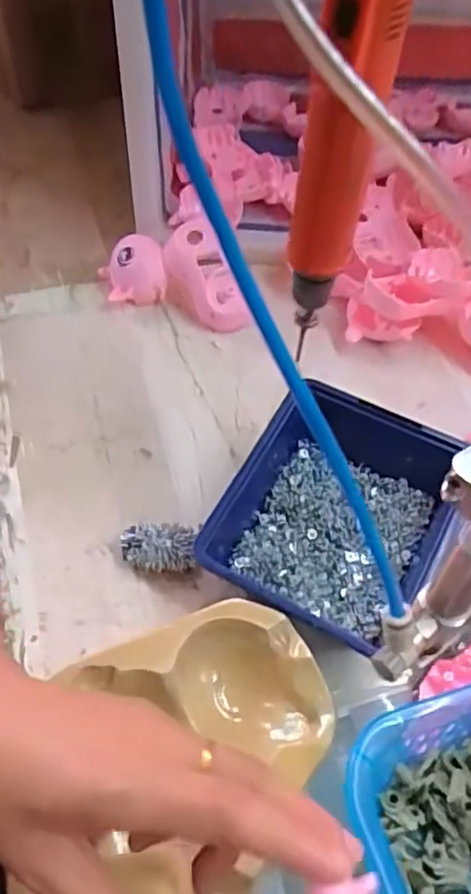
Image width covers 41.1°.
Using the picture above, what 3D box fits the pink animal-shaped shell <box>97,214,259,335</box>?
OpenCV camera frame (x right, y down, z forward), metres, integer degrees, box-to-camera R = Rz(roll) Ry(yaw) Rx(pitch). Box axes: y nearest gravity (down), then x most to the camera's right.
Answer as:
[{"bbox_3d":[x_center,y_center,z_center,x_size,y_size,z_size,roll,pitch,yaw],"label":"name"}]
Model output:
[{"bbox_3d":[-0.056,-0.175,0.633,0.164,0.064,0.083,18,52,12],"label":"pink animal-shaped shell"}]

